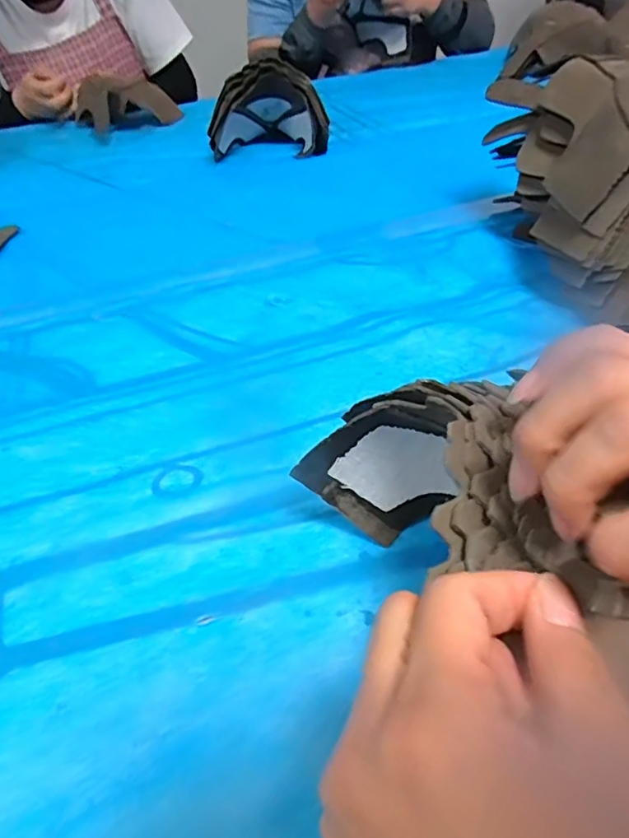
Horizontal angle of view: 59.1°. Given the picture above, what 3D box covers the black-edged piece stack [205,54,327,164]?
[{"bbox_3d":[-0.052,-0.385,0.700,0.145,0.104,0.074,5,43,12],"label":"black-edged piece stack"}]

